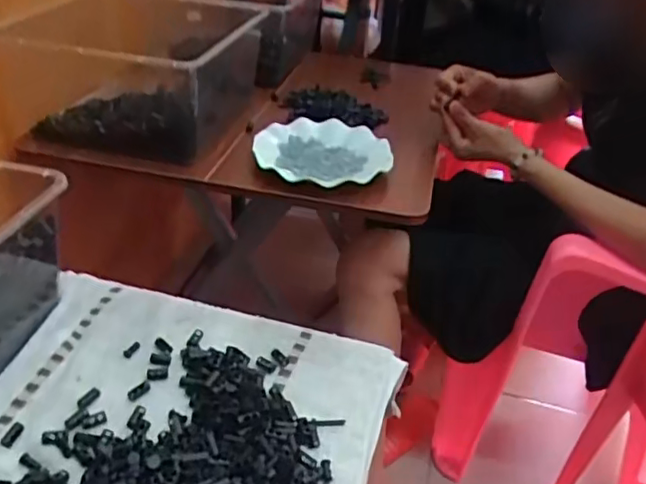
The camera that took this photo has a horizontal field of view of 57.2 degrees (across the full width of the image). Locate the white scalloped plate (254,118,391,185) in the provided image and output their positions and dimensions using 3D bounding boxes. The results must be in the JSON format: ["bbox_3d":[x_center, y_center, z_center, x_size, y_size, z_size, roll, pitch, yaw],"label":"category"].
[{"bbox_3d":[-0.002,-0.124,0.828,0.177,0.037,0.177,4,34,-3],"label":"white scalloped plate"}]

